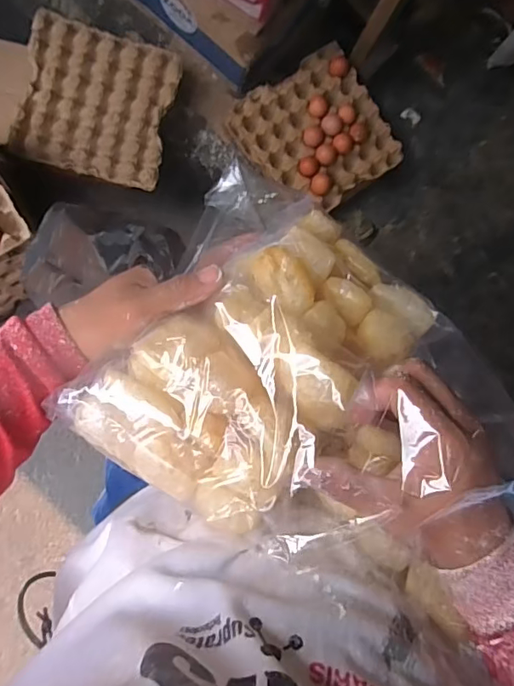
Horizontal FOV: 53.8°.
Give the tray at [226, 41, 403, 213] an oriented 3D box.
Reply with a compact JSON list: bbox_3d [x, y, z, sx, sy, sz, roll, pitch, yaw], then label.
[{"bbox_3d":[0.142,-0.479,1.168,0.296,0.058,0.306,-36,94,-7],"label":"tray"}]

